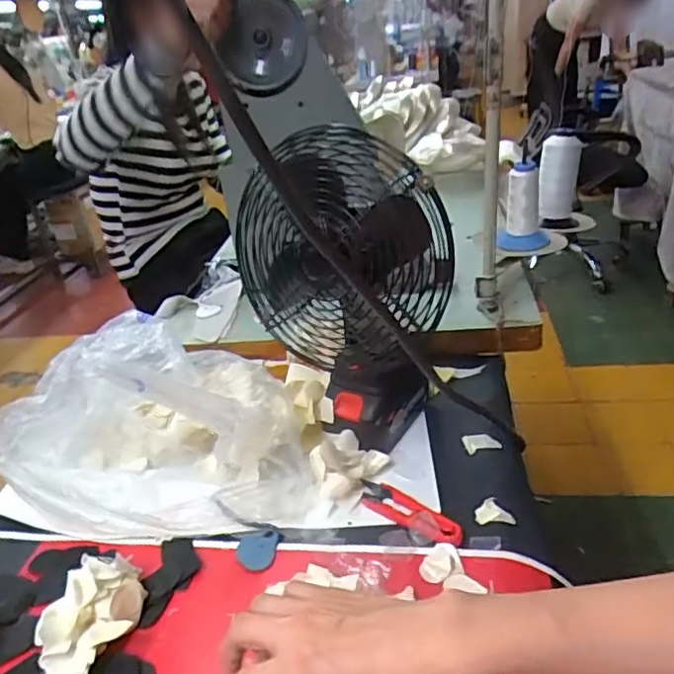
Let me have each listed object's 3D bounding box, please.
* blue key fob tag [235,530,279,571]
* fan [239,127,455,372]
[{"bbox_3d":[-0.070,0.183,0.517,0.034,0.008,0.034,-2,29,9],"label":"blue key fob tag"},{"bbox_3d":[0.000,-0.066,0.536,0.192,0.222,0.064,1,29,15],"label":"fan"}]

